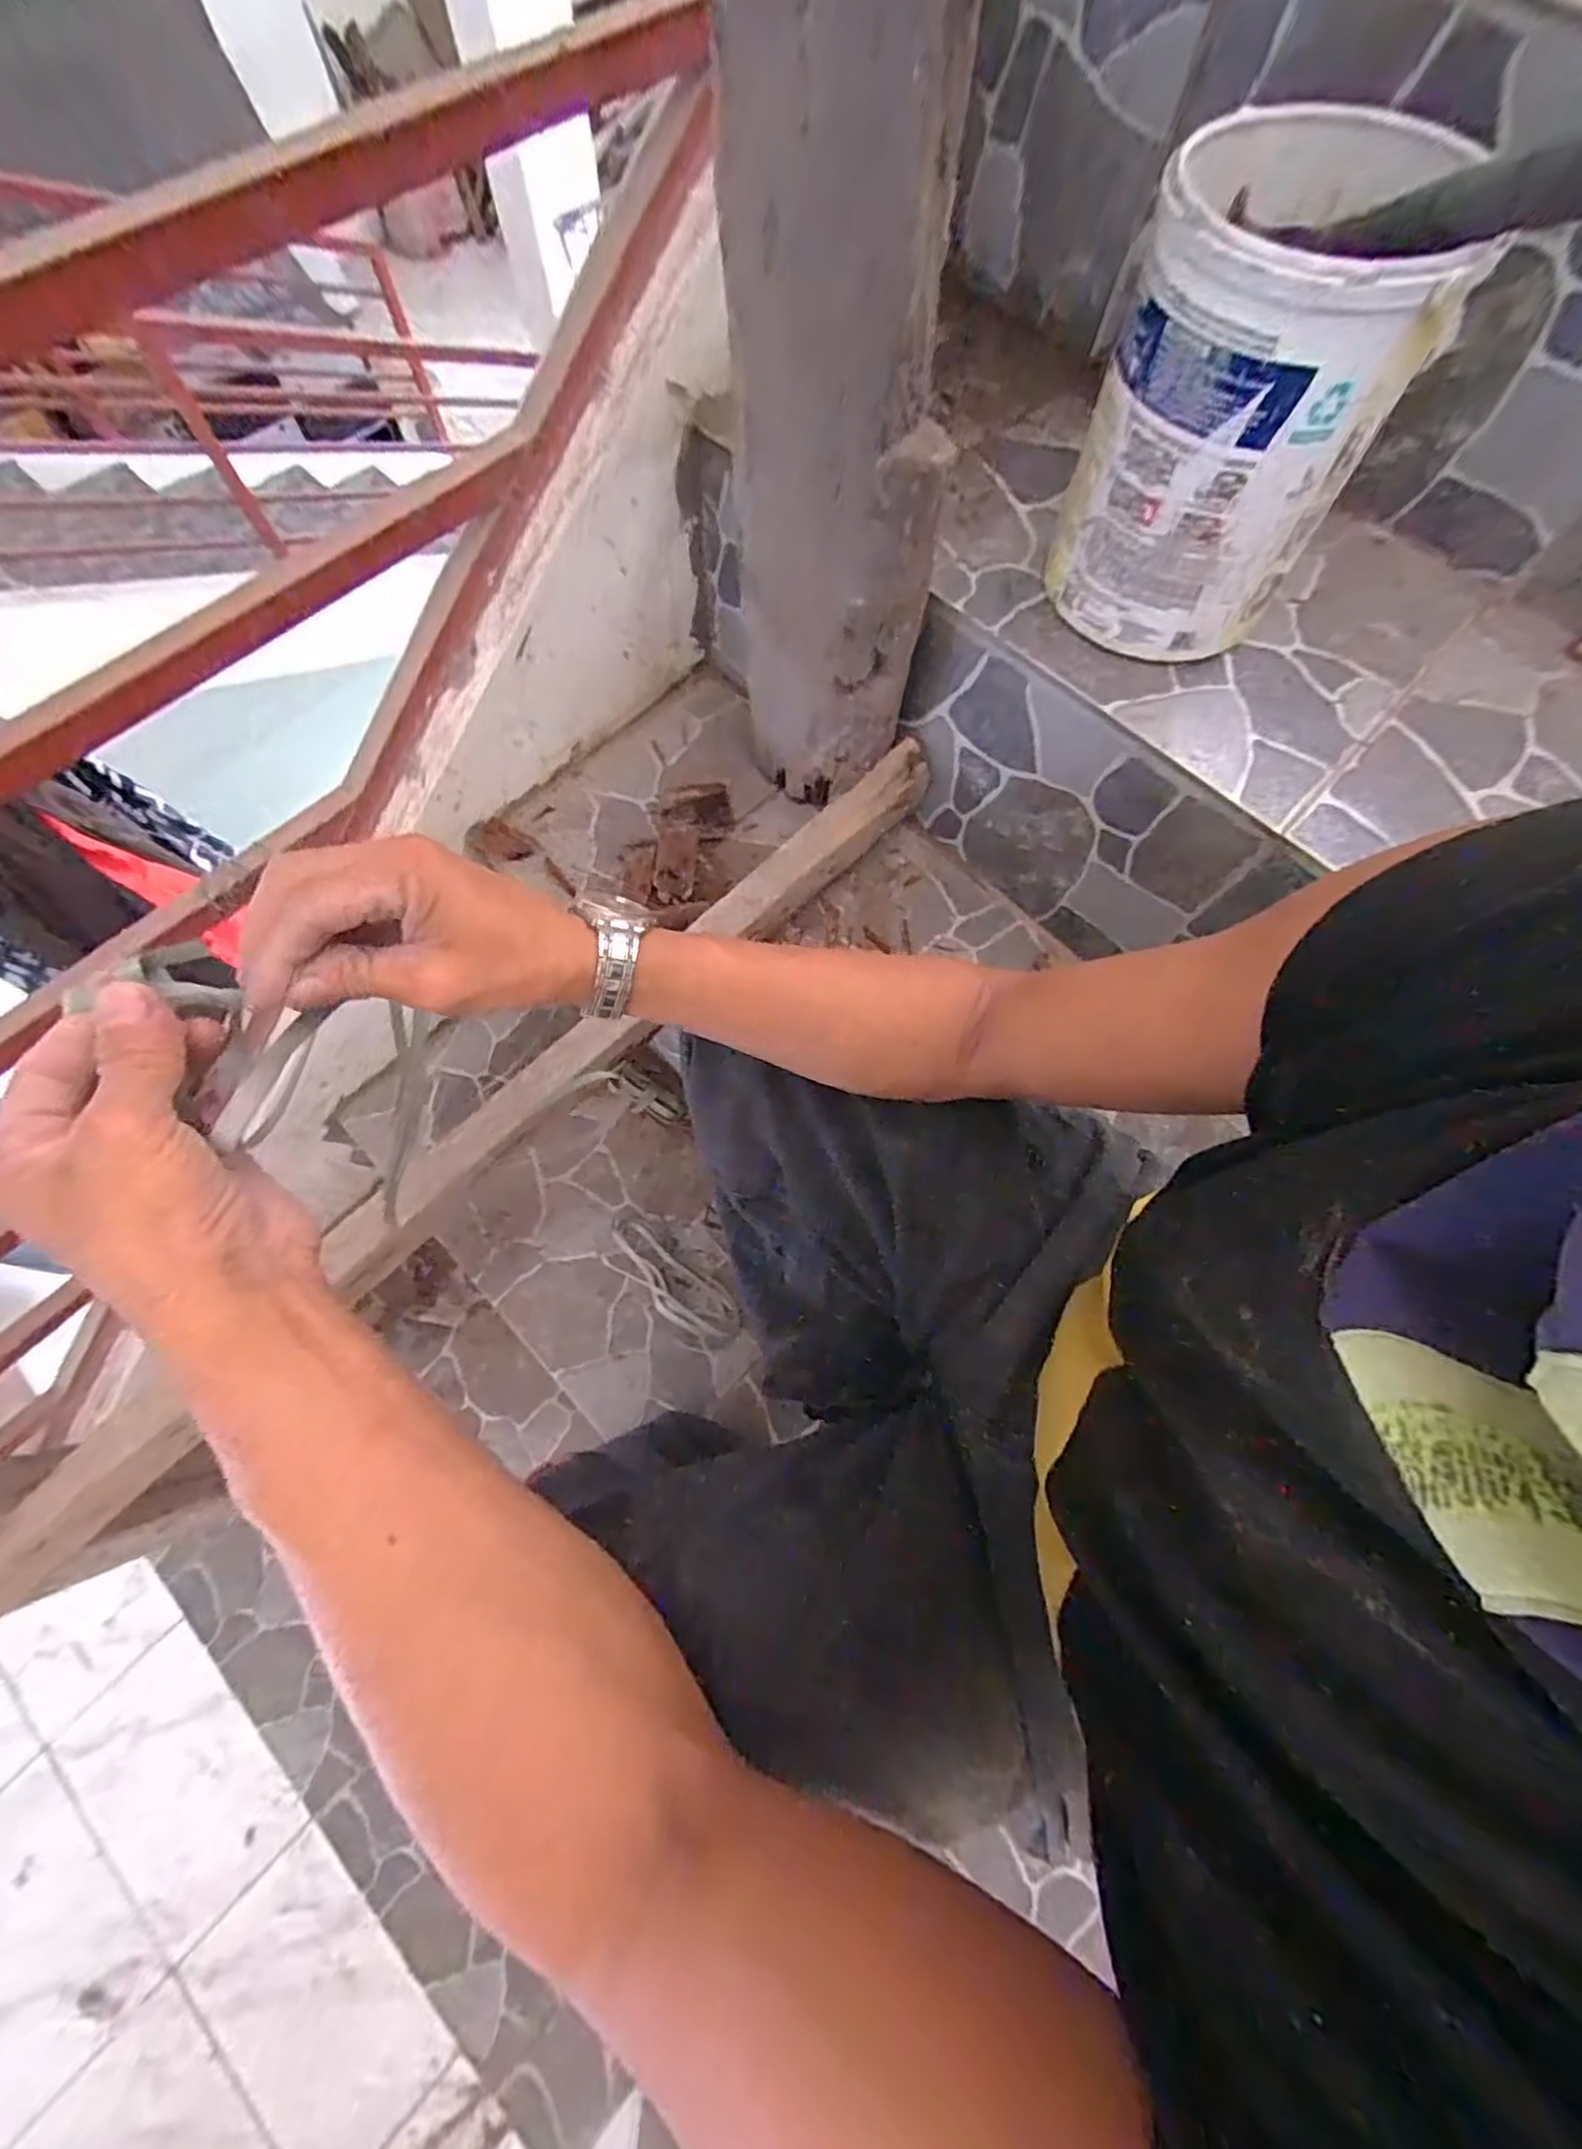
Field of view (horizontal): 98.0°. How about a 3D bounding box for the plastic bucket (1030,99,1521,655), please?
[{"bbox_3d":[0.281,-0.422,0.436,0.166,0.216,0.158,29,73,7],"label":"plastic bucket"}]

